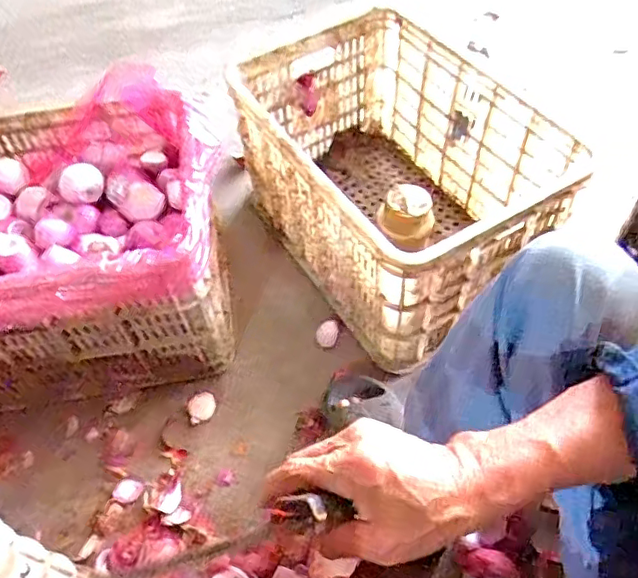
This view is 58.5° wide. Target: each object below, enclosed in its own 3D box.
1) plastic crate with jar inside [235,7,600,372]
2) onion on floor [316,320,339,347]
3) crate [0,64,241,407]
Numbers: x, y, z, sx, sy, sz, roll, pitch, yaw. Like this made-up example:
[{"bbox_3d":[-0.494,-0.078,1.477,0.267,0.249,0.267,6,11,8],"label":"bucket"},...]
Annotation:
[{"bbox_3d":[0.118,-0.181,0.980,0.355,0.308,0.519,-29,58,-17],"label":"plastic crate with jar inside"},{"bbox_3d":[0.014,0.075,0.944,0.036,0.033,0.036,-2,54,2],"label":"onion on floor"},{"bbox_3d":[-0.417,-0.053,0.886,0.550,0.292,0.374,-7,54,-2],"label":"crate"}]

